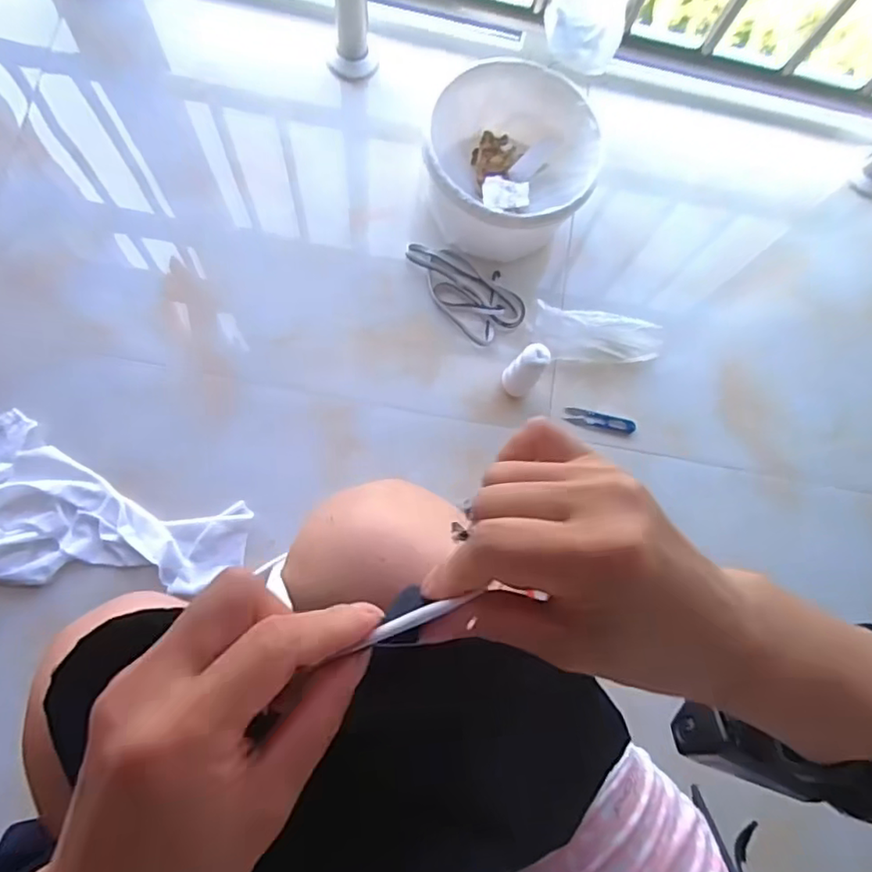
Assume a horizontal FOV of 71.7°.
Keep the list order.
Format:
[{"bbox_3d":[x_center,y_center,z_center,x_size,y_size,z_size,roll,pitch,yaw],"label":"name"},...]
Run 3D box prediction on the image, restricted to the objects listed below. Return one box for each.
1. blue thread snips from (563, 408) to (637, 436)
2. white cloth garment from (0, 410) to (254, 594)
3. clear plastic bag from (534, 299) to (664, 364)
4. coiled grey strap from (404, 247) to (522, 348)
[{"bbox_3d":[0.231,-0.022,0.849,0.100,0.009,0.026,11,78,-4],"label":"blue thread snips"},{"bbox_3d":[-0.473,0.093,0.738,0.463,0.063,0.214,11,78,-4],"label":"white cloth garment"},{"bbox_3d":[0.229,-0.142,0.851,0.189,0.049,0.061,3,79,-6],"label":"clear plastic bag"},{"bbox_3d":[0.042,-0.217,0.861,0.099,0.005,0.178,-34,84,-11],"label":"coiled grey strap"}]

